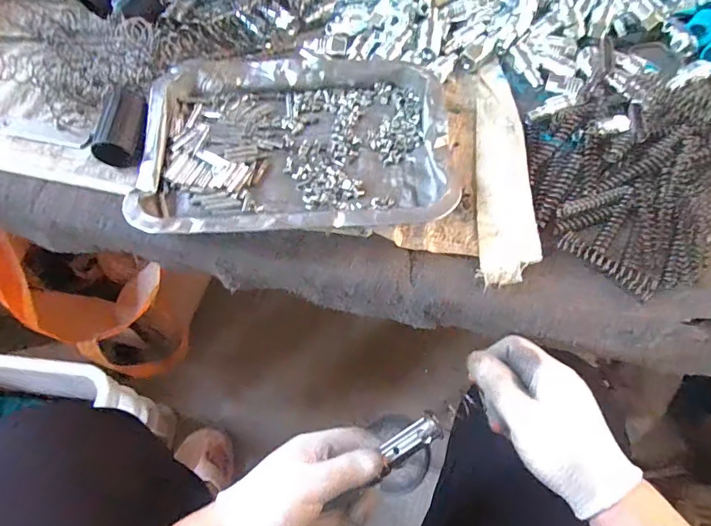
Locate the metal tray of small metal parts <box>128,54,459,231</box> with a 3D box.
[{"bbox_3d":[-0.051,-0.109,0.379,0.251,0.036,0.190,-2,68,1],"label":"metal tray of small metal parts"}]

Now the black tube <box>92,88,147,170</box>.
[{"bbox_3d":[-0.196,-0.117,0.378,0.033,0.026,0.064,6,68,4],"label":"black tube"}]

